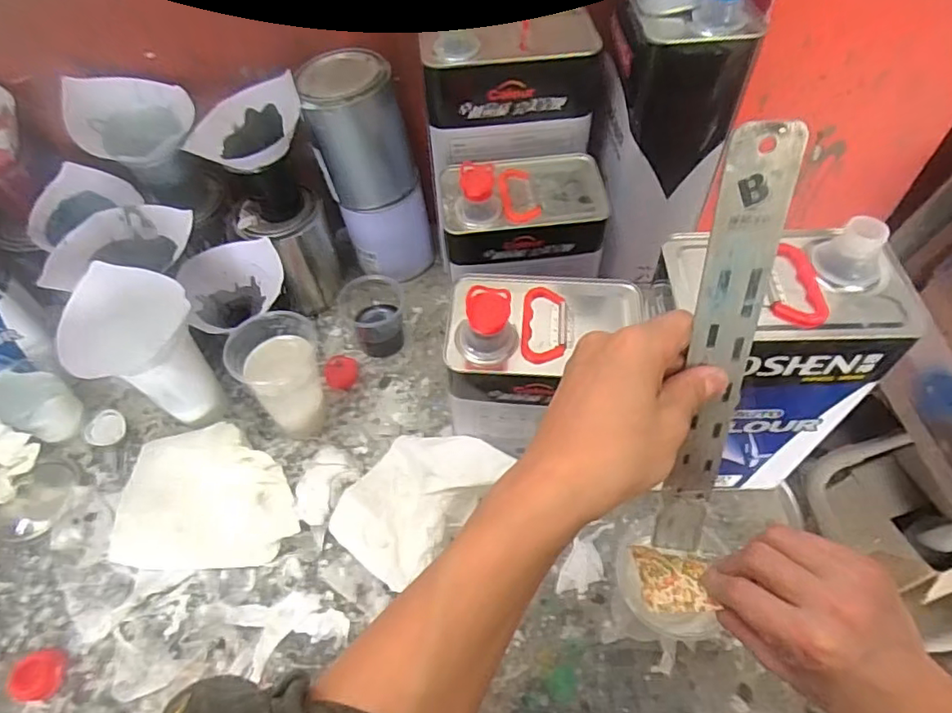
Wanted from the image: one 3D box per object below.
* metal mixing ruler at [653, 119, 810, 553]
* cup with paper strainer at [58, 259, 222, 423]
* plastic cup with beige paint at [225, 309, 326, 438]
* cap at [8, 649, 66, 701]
[{"bbox_3d":[0.131,0.018,0.320,0.033,0.282,0.004,-1,36,5],"label":"metal mixing ruler"},{"bbox_3d":[-0.333,0.001,0.587,0.090,0.175,0.110,19,59,14],"label":"cup with paper strainer"},{"bbox_3d":[-0.195,0.019,0.601,0.083,0.127,0.073,-35,62,-19],"label":"plastic cup with beige paint"},{"bbox_3d":[-0.393,0.285,0.516,0.044,0.017,0.044,6,58,-10],"label":"cap"}]

